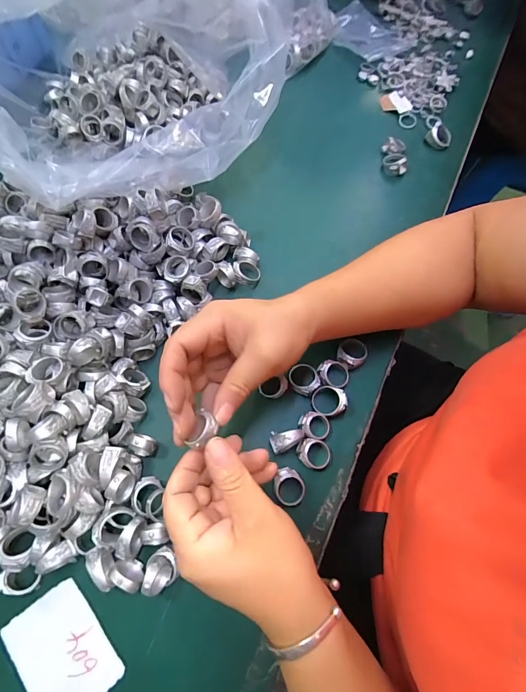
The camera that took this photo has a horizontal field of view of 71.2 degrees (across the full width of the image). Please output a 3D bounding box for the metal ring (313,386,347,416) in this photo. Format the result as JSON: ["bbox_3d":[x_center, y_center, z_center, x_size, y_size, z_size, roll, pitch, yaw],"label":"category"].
[{"bbox_3d":[0.057,0.049,0.322,0.029,0.018,0.026,7,68,2],"label":"metal ring"}]

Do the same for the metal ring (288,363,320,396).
[{"bbox_3d":[0.036,0.030,0.330,0.027,0.015,0.028,0,68,-1],"label":"metal ring"}]

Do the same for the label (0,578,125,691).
[{"bbox_3d":[-0.140,0.213,0.255,0.055,0.004,0.075,-37,70,-17],"label":"label"}]

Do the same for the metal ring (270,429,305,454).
[{"bbox_3d":[0.020,0.077,0.303,0.027,0.021,0.017,-15,69,-7],"label":"metal ring"}]

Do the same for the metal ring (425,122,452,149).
[{"bbox_3d":[0.215,-0.255,0.443,0.029,0.022,0.022,29,70,10],"label":"metal ring"}]

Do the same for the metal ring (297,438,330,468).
[{"bbox_3d":[0.042,0.089,0.304,0.029,0.015,0.023,7,68,2],"label":"metal ring"}]

